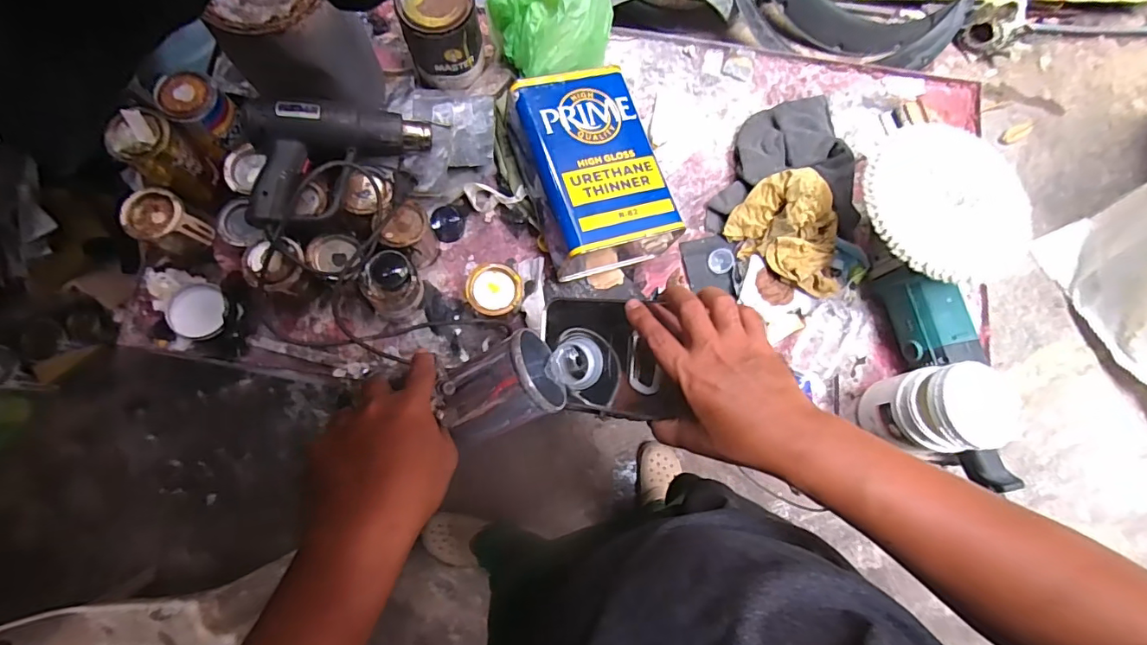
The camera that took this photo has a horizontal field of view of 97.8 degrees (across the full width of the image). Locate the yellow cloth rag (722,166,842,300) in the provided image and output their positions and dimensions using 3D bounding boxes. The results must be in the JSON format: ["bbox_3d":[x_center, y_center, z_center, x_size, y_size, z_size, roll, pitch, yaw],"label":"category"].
[{"bbox_3d":[0.324,-0.139,0.716,0.180,0.062,0.145,27,80,5],"label":"yellow cloth rag"}]

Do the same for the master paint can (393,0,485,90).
[{"bbox_3d":[-0.186,-0.409,0.712,0.110,0.121,0.091,-19,80,-4],"label":"master paint can"}]

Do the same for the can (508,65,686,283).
[{"bbox_3d":[0.023,-0.204,0.695,0.166,0.121,0.248,-19,80,-3],"label":"can"}]

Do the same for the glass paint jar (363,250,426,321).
[{"bbox_3d":[-0.240,-0.047,0.668,0.077,0.076,0.070,-44,82,-7],"label":"glass paint jar"}]

